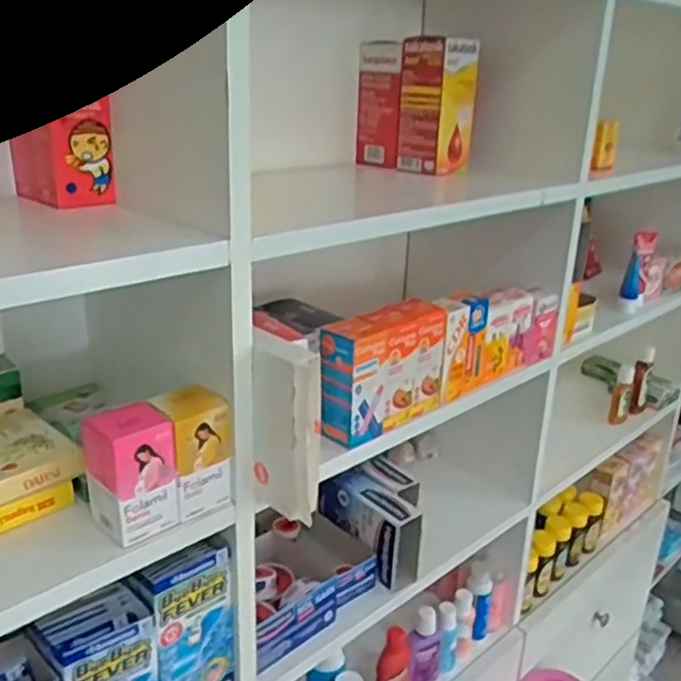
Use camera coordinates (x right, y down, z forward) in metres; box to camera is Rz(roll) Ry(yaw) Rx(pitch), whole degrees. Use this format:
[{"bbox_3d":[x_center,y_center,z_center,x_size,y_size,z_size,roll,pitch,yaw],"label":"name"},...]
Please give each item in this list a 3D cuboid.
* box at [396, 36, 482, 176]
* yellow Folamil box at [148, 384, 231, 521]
[{"bbox_3d":[0.116,-0.282,0.857,0.070,0.149,0.060,18,26,38],"label":"box"},{"bbox_3d":[-0.120,0.086,0.570,0.052,0.091,0.055,-11,24,-32],"label":"yellow Folamil box"}]

